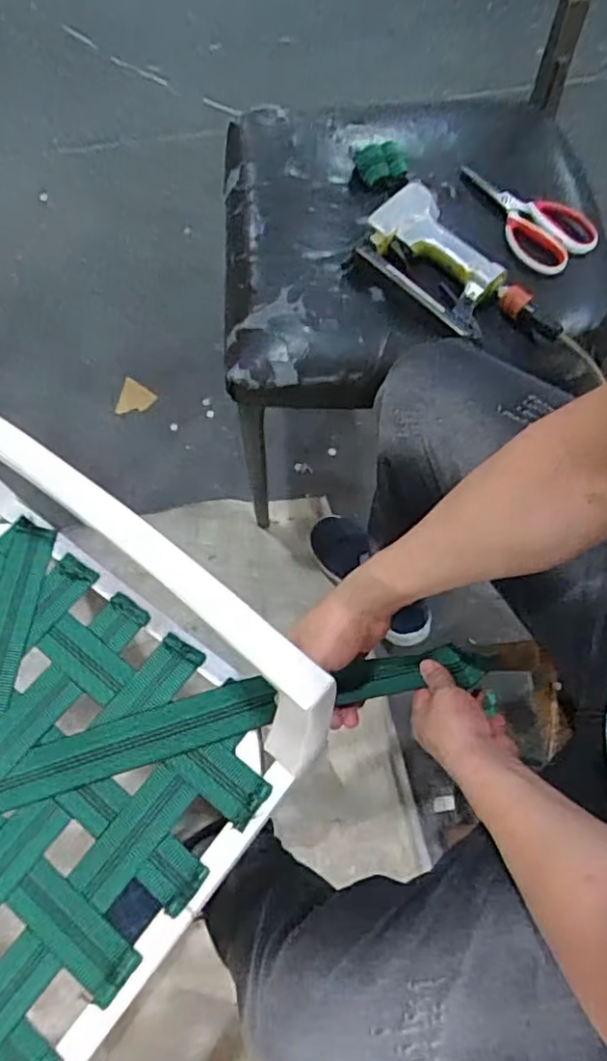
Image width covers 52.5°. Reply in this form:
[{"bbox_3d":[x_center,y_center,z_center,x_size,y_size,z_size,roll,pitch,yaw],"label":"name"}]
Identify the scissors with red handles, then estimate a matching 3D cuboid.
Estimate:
[{"bbox_3d":[0.257,-0.383,0.735,0.101,0.023,0.188,-34,71,-11],"label":"scissors with red handles"}]

